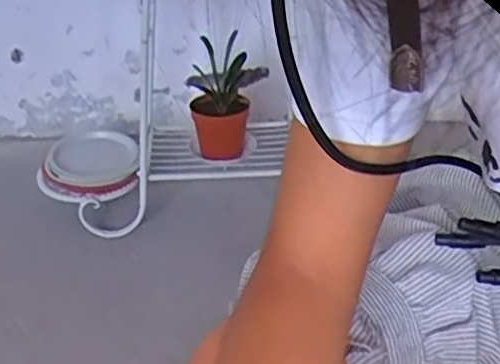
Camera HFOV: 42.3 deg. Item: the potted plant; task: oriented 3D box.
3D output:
[{"bbox_3d":[-0.048,-0.173,1.236,0.133,0.206,0.135,-7,32,-9],"label":"potted plant"}]

